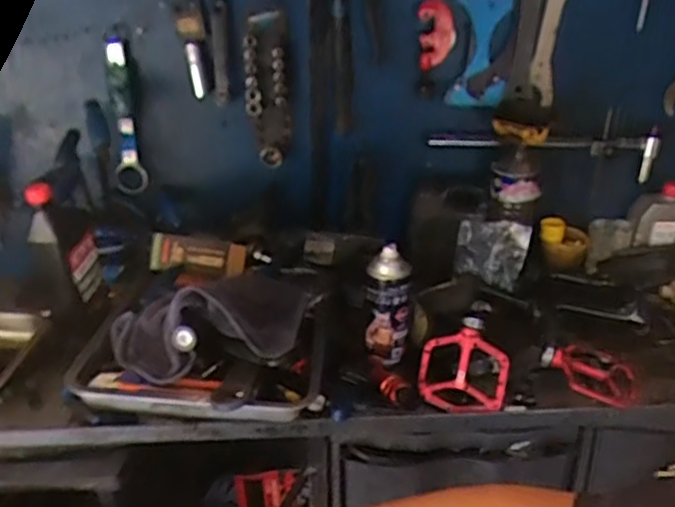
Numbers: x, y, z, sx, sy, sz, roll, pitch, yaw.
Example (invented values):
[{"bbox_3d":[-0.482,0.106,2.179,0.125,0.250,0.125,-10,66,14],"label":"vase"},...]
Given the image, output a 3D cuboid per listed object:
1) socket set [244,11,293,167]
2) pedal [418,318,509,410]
[{"bbox_3d":[-0.110,-0.261,1.082,0.068,0.228,0.029,-7,26,-14],"label":"socket set"},{"bbox_3d":[0.168,0.148,0.900,0.114,0.126,0.021,14,-1,20],"label":"pedal"}]

